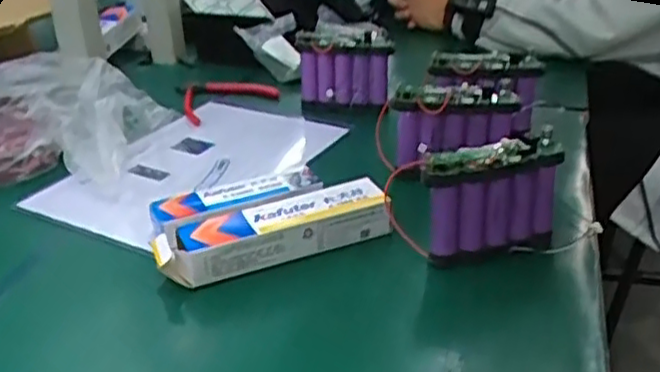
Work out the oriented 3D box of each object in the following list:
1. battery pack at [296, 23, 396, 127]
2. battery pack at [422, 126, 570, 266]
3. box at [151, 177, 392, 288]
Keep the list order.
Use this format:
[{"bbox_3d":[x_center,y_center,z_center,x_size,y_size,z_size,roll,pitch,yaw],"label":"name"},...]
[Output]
[{"bbox_3d":[0.015,-0.132,0.813,0.118,0.114,0.027,5,16,22],"label":"battery pack"},{"bbox_3d":[0.127,0.015,0.540,0.110,0.104,0.026,-9,28,-11],"label":"battery pack"},{"bbox_3d":[-0.047,0.039,0.566,0.186,0.047,0.048,-12,29,-17],"label":"box"}]

